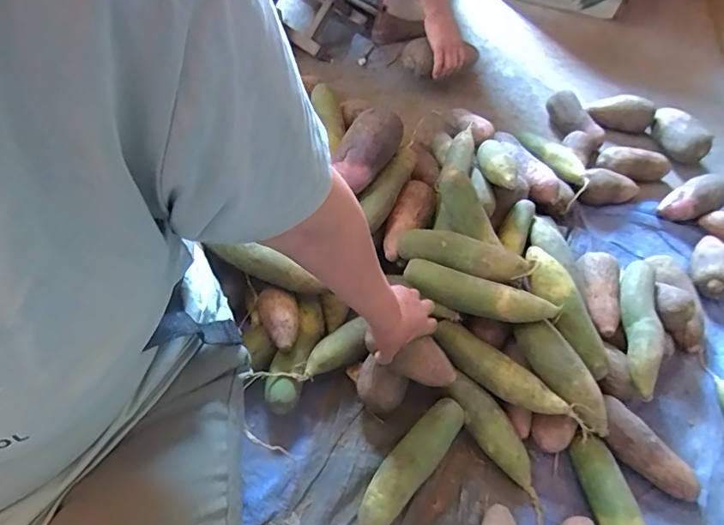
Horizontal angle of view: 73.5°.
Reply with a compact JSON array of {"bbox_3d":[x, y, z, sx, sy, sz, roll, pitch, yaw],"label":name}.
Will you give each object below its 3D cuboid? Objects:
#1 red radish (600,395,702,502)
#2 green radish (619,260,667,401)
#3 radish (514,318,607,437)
[{"bbox_3d":[0.410,0.275,0.704,0.058,0.053,0.161,-37,68,-25],"label":"red radish"},{"bbox_3d":[0.436,0.094,0.762,0.049,0.047,0.226,11,57,1],"label":"green radish"},{"bbox_3d":[0.294,0.165,0.711,0.060,0.062,0.182,-29,65,-22],"label":"radish"}]

